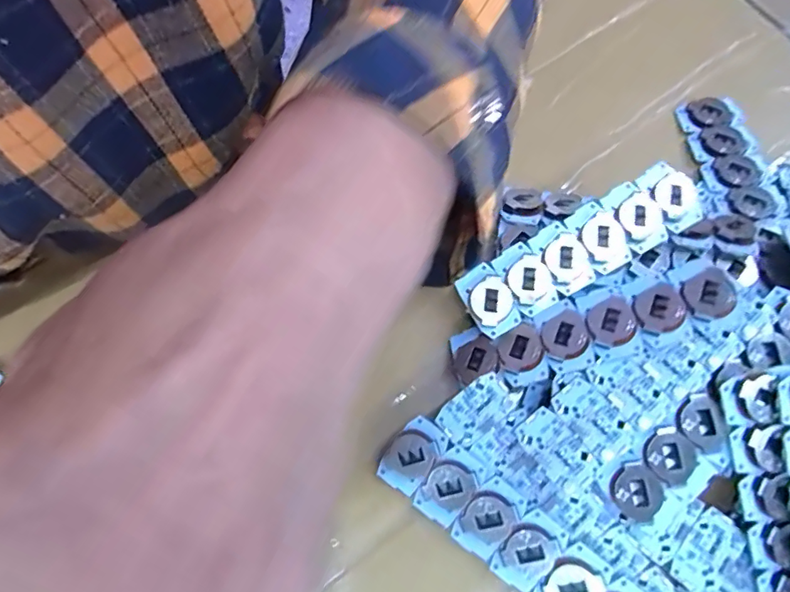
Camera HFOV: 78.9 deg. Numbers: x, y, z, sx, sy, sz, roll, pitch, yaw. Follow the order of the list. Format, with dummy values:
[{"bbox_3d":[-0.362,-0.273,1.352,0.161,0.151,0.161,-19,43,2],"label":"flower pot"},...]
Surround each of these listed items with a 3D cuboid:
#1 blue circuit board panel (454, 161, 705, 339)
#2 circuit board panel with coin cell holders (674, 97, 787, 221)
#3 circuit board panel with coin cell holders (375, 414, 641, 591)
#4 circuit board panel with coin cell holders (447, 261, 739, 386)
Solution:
[{"bbox_3d":[0.078,-0.021,0.201,0.106,0.009,0.028,-28,74,-8],"label":"blue circuit board panel"},{"bbox_3d":[0.163,-0.067,0.235,0.026,0.013,0.071,-8,72,-2],"label":"circuit board panel with coin cell holders"},{"bbox_3d":[0.045,0.092,0.181,0.113,0.013,0.028,37,76,11],"label":"circuit board panel with coin cell holders"},{"bbox_3d":[0.075,0.013,0.192,0.107,0.013,0.027,-19,72,12],"label":"circuit board panel with coin cell holders"}]

